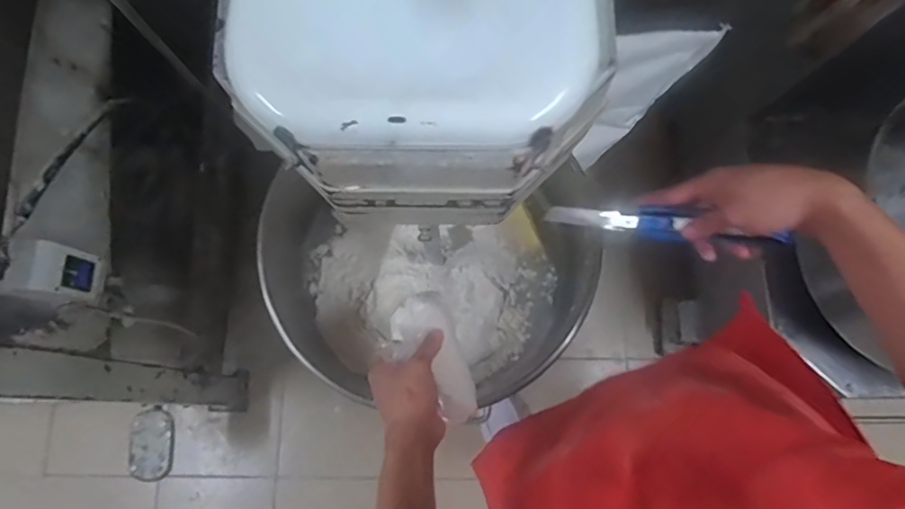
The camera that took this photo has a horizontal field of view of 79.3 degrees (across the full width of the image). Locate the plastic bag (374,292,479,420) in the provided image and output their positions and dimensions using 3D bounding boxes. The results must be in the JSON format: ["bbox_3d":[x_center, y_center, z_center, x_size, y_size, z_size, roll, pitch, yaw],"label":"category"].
[{"bbox_3d":[-0.017,0.113,0.584,0.064,0.046,0.137,-31,87,-6],"label":"plastic bag"}]

